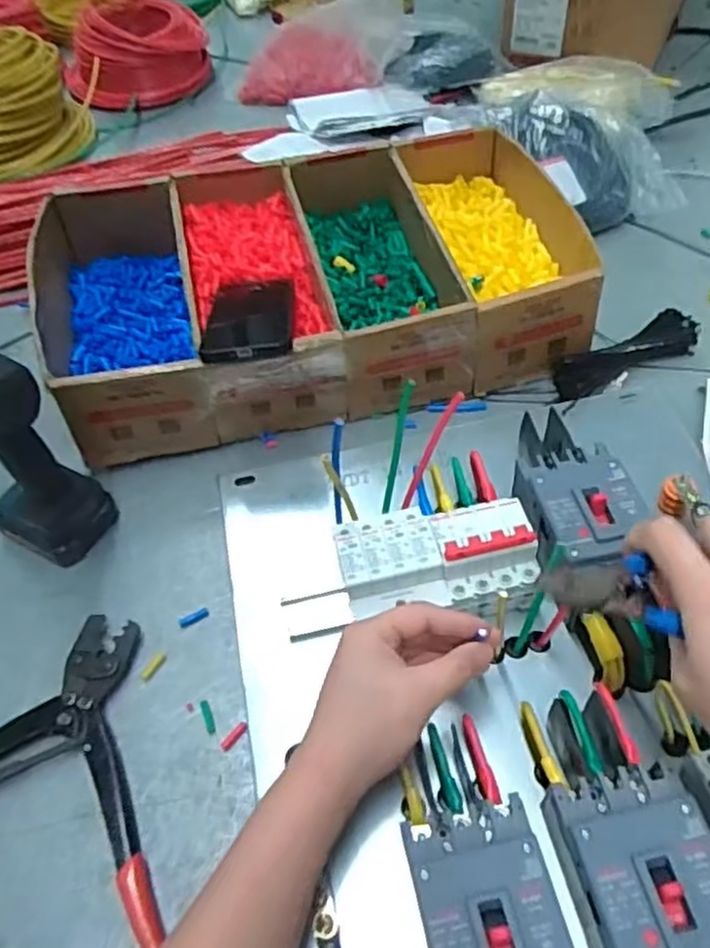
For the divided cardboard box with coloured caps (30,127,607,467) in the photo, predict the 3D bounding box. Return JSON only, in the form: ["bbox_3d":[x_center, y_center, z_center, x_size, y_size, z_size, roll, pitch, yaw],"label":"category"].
[{"bbox_3d":[-0.047,-0.202,0.742,0.517,0.107,0.311,-12,53,-7],"label":"divided cardboard box with coloured caps"}]

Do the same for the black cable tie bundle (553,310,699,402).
[{"bbox_3d":[0.274,-0.118,0.726,0.171,0.029,0.054,-23,55,-15],"label":"black cable tie bundle"}]

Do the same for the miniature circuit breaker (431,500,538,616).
[{"bbox_3d":[0.098,0.064,0.536,0.074,0.064,0.069,-8,53,-3],"label":"miniature circuit breaker"}]

